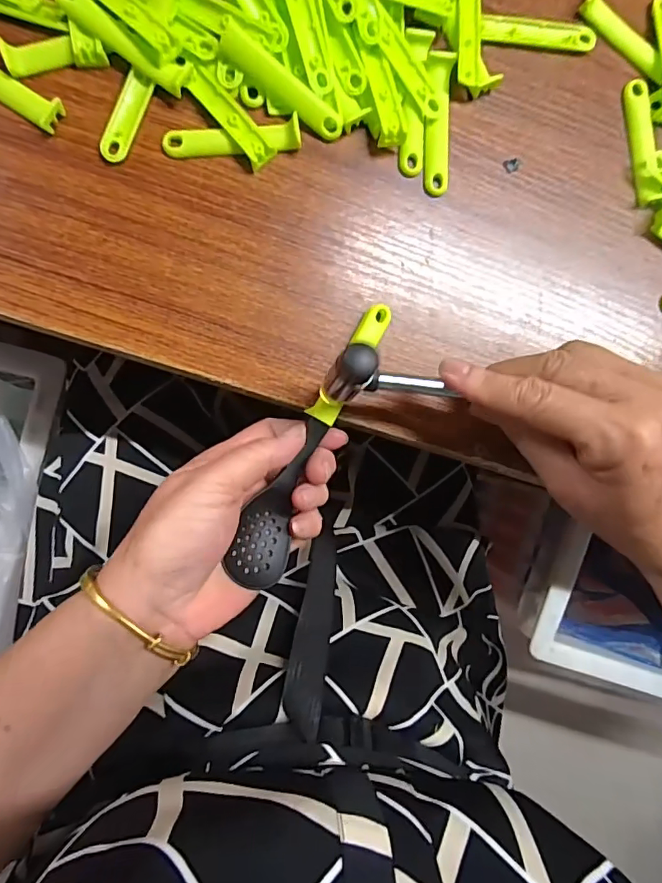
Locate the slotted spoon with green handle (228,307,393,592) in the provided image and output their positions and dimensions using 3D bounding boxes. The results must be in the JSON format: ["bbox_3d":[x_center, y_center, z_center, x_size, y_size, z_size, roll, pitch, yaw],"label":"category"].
[{"bbox_3d":[-0.010,0.000,0.285,0.032,0.020,0.172,26,89,-7],"label":"slotted spoon with green handle"}]

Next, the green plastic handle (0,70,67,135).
[{"bbox_3d":[-0.180,-0.192,0.263,0.073,0.008,0.016,30,89,-7],"label":"green plastic handle"}]

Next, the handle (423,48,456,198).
[{"bbox_3d":[0.063,-0.189,0.296,0.017,0.008,0.081,2,92,-7],"label":"handle"}]

